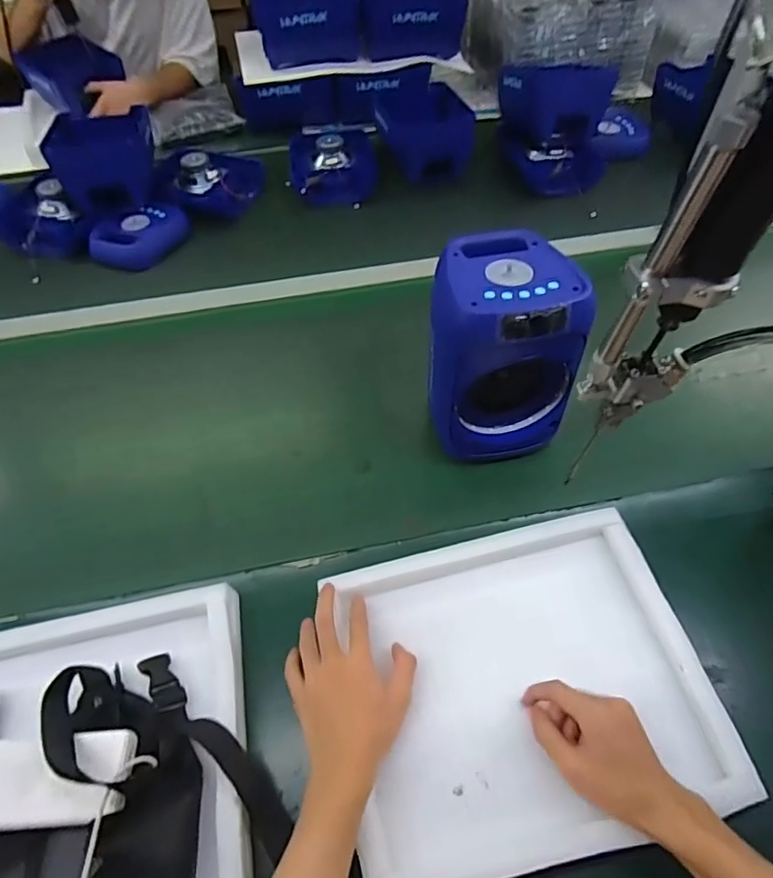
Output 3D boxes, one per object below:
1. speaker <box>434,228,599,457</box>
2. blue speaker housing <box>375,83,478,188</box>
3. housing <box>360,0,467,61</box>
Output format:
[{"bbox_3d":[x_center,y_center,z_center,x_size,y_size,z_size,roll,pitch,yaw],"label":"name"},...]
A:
[{"bbox_3d":[0.133,-0.117,0.675,0.150,0.221,0.177,-7,53,-3],"label":"speaker"},{"bbox_3d":[0.077,-0.681,1.187,0.195,0.128,0.229,-15,54,-9],"label":"blue speaker housing"},{"bbox_3d":[0.040,-1.069,1.311,0.253,0.140,0.366,-10,53,-5],"label":"housing"}]

